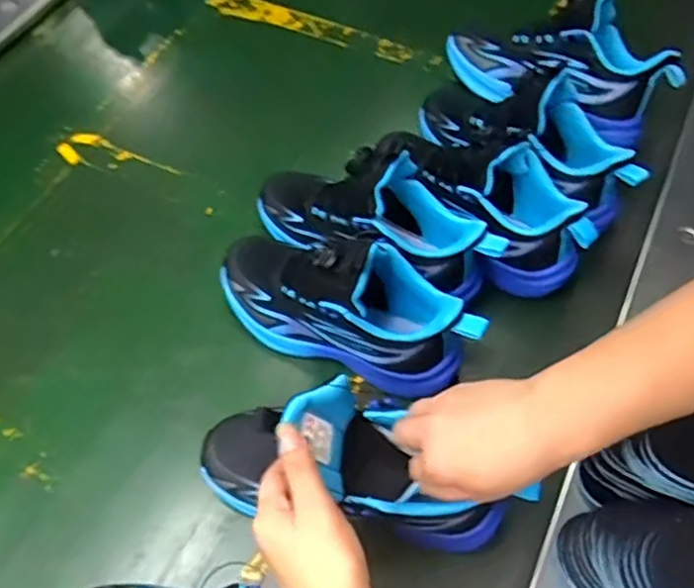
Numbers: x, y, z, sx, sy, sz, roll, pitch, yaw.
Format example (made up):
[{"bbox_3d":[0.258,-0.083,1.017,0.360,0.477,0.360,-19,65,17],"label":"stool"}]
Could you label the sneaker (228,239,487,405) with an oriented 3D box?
[{"bbox_3d":[-0.006,0.001,0.527,0.227,0.121,0.076,19,61,14],"label":"sneaker"}]

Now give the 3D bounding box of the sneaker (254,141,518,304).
[{"bbox_3d":[0.023,-0.072,0.570,0.230,0.129,0.076,18,60,13],"label":"sneaker"}]

